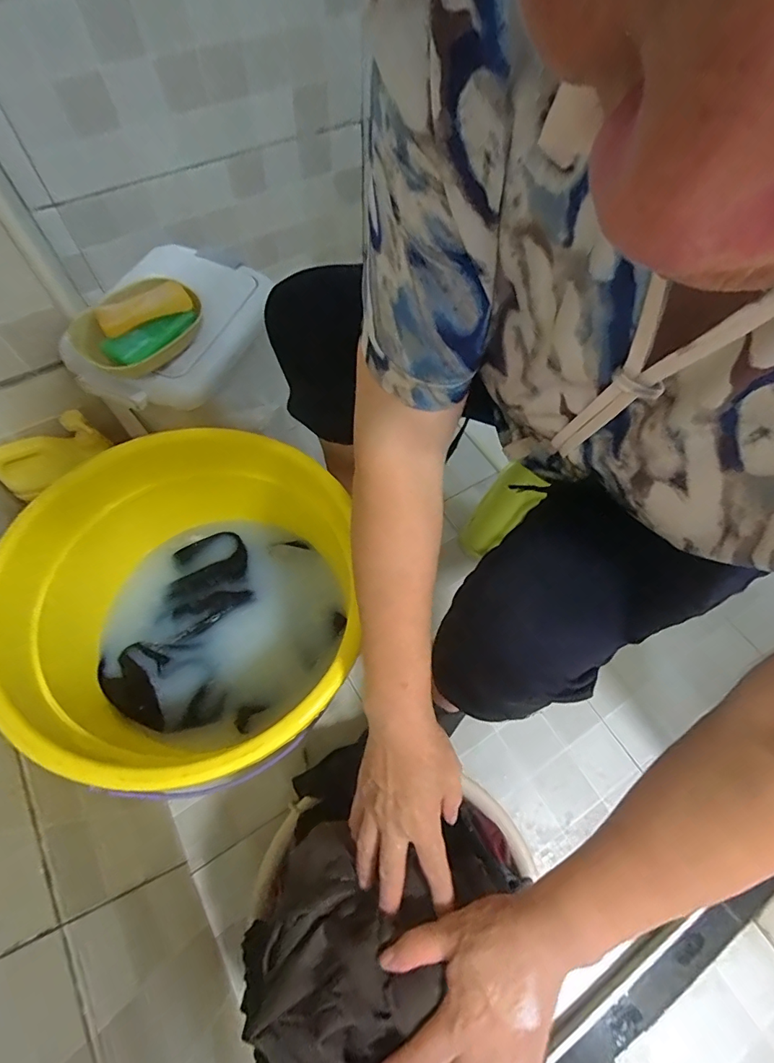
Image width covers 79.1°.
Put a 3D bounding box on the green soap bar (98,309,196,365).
[{"bbox_3d":[-0.273,-0.228,0.549,0.046,0.023,0.109,42,68,18],"label":"green soap bar"}]

